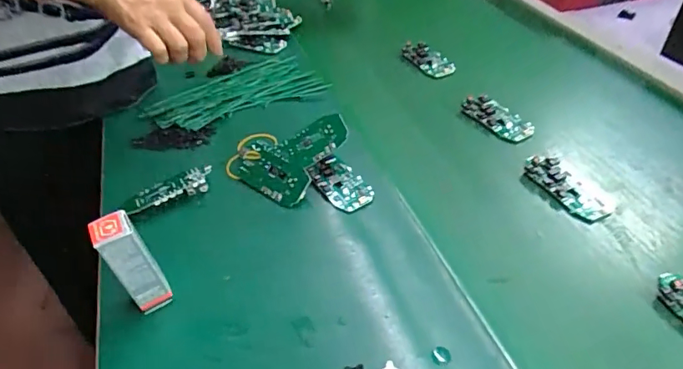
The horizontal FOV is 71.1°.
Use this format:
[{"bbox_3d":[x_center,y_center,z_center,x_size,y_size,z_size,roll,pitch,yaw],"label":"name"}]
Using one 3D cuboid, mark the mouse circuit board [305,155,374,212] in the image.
[{"bbox_3d":[0.000,-0.001,0.499,0.044,0.011,0.069,-35,62,-28],"label":"mouse circuit board"}]

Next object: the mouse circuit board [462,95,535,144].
[{"bbox_3d":[0.192,-0.082,0.582,0.043,0.018,0.088,-29,48,-25],"label":"mouse circuit board"}]

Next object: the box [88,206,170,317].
[{"bbox_3d":[-0.170,0.068,0.392,0.033,0.099,0.025,-26,47,-22],"label":"box"}]

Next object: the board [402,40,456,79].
[{"bbox_3d":[0.130,-0.183,0.697,0.043,0.024,0.083,-27,47,-22],"label":"board"}]

